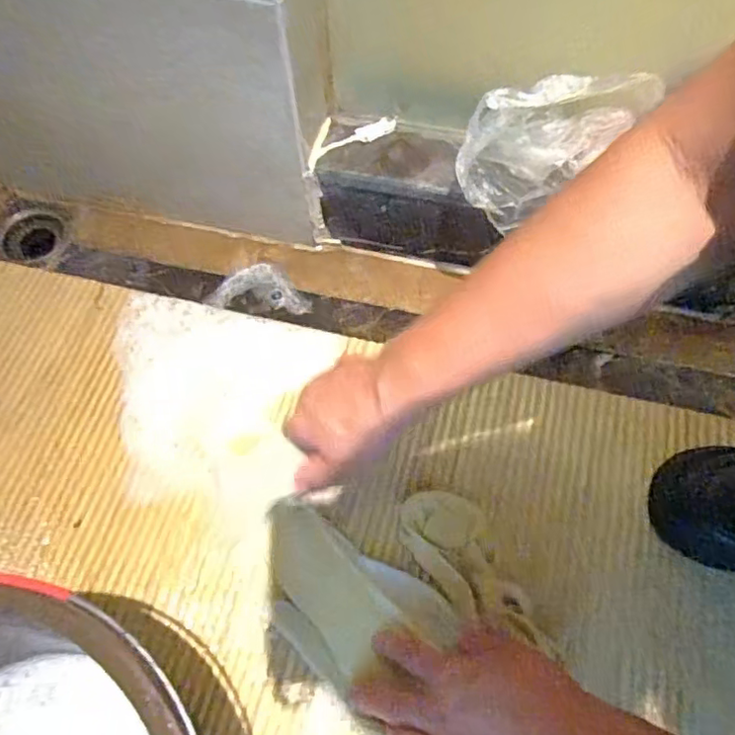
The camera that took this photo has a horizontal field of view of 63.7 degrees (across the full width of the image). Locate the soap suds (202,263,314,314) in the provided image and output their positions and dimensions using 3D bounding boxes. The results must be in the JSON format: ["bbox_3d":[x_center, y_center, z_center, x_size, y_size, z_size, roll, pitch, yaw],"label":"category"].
[{"bbox_3d":[-0.110,-0.081,0.608,0.103,0.009,0.056,2,62,2],"label":"soap suds"}]

